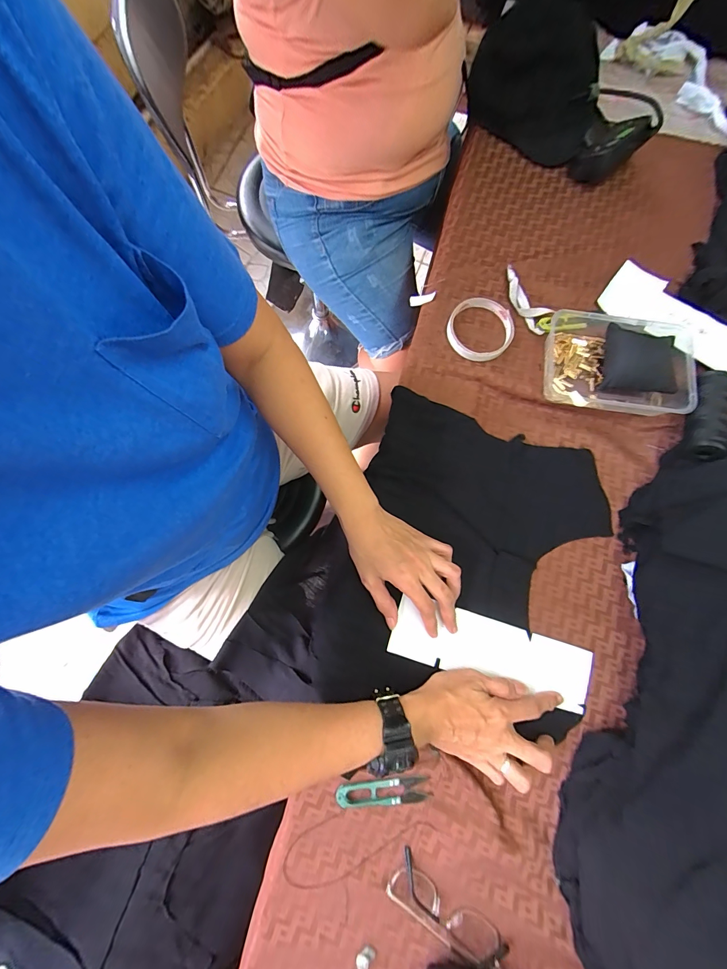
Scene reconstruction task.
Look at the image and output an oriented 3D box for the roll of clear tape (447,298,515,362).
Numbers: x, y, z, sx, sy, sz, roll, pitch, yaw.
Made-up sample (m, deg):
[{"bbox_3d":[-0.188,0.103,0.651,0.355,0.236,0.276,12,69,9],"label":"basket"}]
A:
[{"bbox_3d":[0.154,-0.204,0.446,0.083,0.014,0.089,0,79,-2],"label":"roll of clear tape"}]

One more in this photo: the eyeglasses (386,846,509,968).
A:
[{"bbox_3d":[0.086,0.444,0.343,0.130,0.018,0.046,37,80,6],"label":"eyeglasses"}]

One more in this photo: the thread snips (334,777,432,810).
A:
[{"bbox_3d":[0.021,0.336,0.371,0.101,0.006,0.027,-1,79,-2],"label":"thread snips"}]

